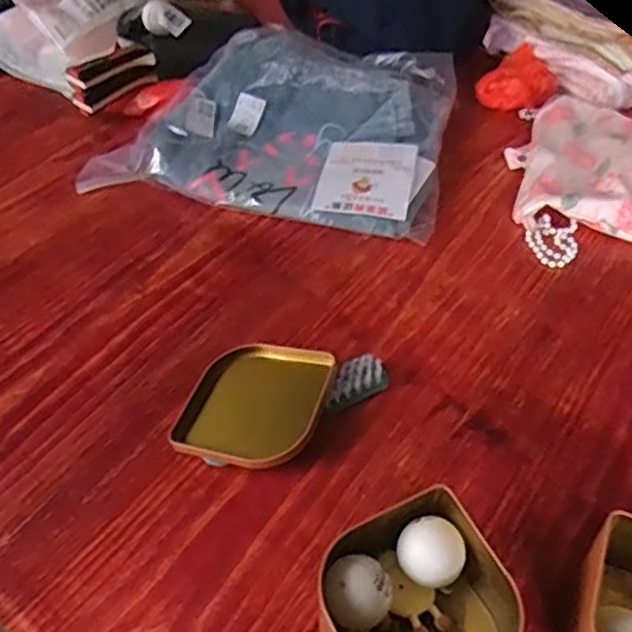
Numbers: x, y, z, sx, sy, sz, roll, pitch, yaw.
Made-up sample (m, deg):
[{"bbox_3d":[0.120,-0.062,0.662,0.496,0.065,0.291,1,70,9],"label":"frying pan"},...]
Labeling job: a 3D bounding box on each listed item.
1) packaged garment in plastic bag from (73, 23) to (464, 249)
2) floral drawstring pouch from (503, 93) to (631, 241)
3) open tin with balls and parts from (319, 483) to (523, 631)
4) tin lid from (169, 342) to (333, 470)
[{"bbox_3d":[-0.030,-0.218,0.703,0.346,0.073,0.273,11,49,12],"label":"packaged garment in plastic bag"},{"bbox_3d":[0.286,-0.158,0.670,0.167,0.042,0.208,12,49,13],"label":"floral drawstring pouch"},{"bbox_3d":[0.056,0.164,0.365,0.123,0.061,0.096,-32,54,-25],"label":"open tin with balls and parts"},{"bbox_3d":[-0.045,0.063,0.481,0.102,0.025,0.094,9,48,10],"label":"tin lid"}]

